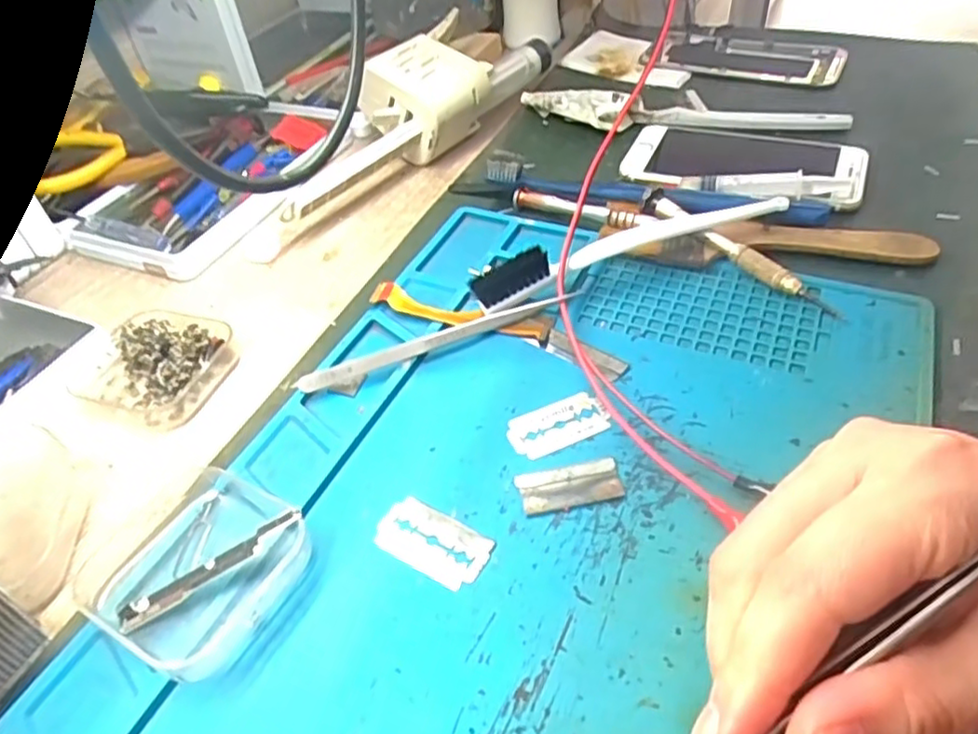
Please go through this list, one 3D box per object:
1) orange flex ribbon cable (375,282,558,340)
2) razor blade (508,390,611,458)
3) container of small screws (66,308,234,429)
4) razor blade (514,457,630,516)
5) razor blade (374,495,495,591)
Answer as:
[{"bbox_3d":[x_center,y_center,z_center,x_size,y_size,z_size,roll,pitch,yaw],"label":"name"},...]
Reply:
[{"bbox_3d":[-0.014,-0.027,0.325,0.089,0.011,0.016,12,48,18],"label":"orange flex ribbon cable"},{"bbox_3d":[0.028,0.023,0.276,0.040,0.004,0.023,-20,46,-13],"label":"razor blade"},{"bbox_3d":[-0.159,-0.004,0.319,0.065,0.019,0.055,12,48,18],"label":"container of small screws"},{"bbox_3d":[0.031,0.044,0.254,0.038,0.004,0.019,-10,45,-4],"label":"razor blade"},{"bbox_3d":[-0.021,0.062,0.242,0.043,0.004,0.024,21,51,25],"label":"razor blade"}]

